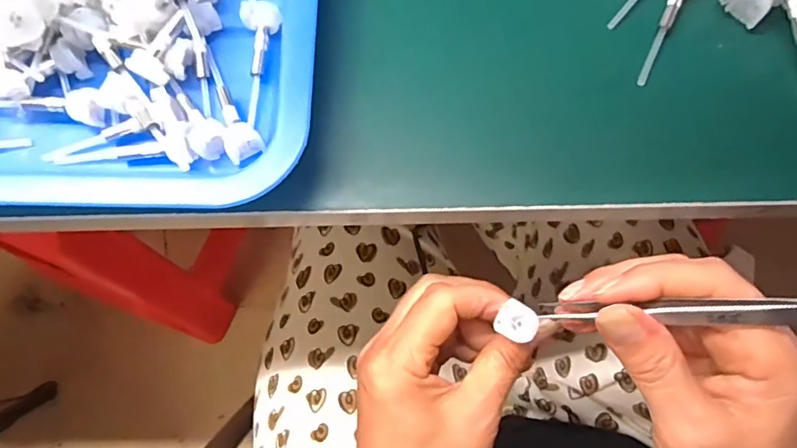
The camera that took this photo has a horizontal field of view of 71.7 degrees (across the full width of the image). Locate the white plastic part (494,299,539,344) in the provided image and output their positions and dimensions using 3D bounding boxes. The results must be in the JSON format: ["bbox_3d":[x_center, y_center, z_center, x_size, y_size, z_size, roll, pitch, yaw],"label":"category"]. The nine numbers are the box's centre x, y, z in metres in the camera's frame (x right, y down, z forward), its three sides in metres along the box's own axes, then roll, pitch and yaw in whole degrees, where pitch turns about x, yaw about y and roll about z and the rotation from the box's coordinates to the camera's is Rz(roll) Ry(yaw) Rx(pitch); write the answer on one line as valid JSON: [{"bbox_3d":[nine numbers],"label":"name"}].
[{"bbox_3d":[0.056,0.045,0.252,0.017,0.004,0.015,29,77,9],"label":"white plastic part"}]

